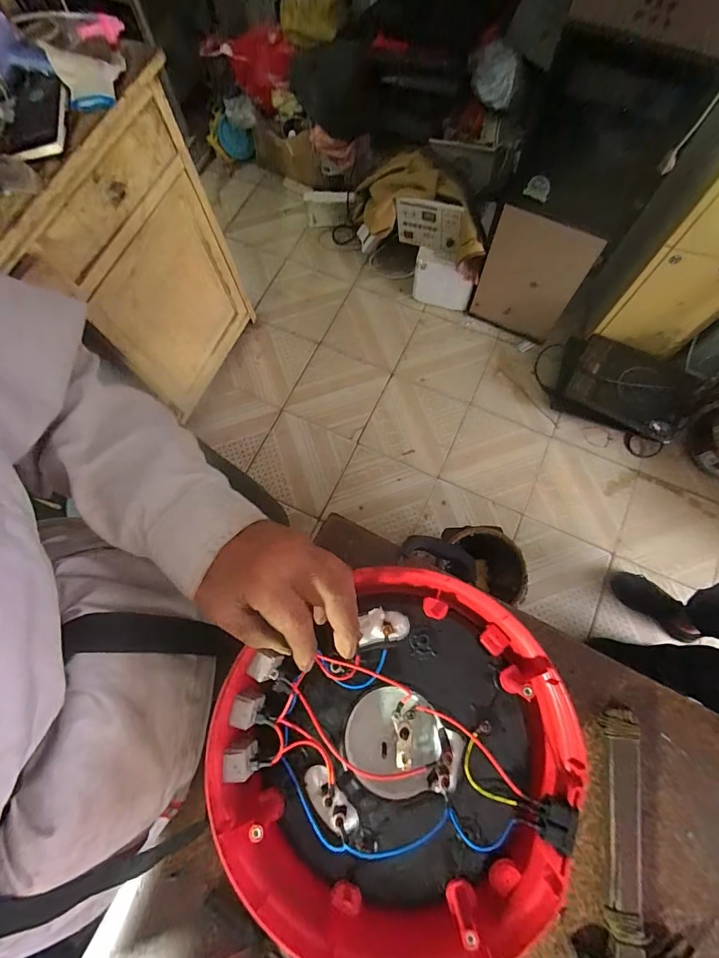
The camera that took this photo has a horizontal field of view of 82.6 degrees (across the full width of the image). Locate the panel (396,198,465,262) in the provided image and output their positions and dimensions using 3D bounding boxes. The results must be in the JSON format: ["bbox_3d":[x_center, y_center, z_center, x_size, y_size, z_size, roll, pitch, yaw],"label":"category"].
[{"bbox_3d":[0.198,-0.729,1.193,0.188,0.172,0.019,15,75,6],"label":"panel"}]

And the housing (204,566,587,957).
[{"bbox_3d":[0.032,0.210,0.316,0.260,0.057,0.240,0,74,1],"label":"housing"}]

